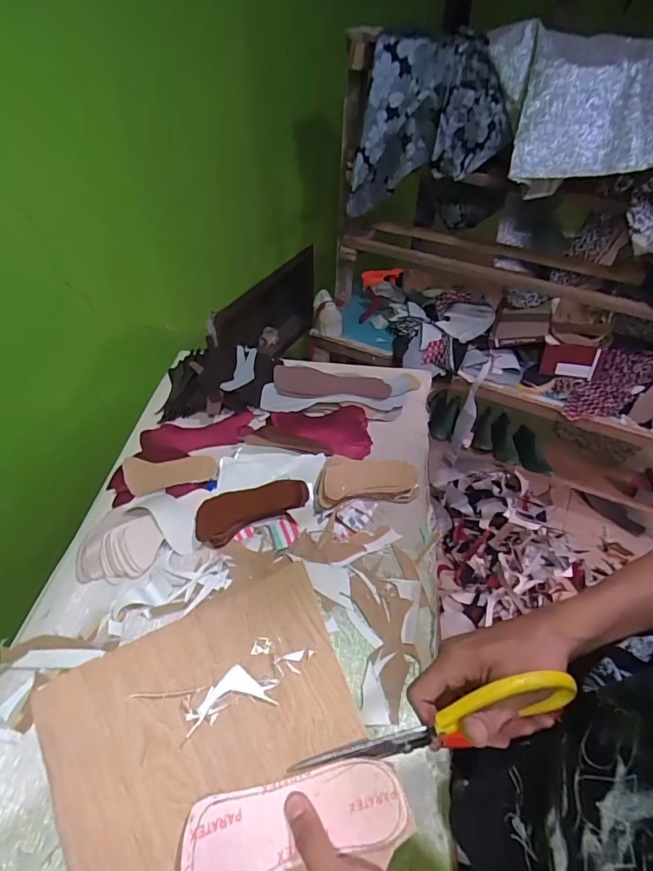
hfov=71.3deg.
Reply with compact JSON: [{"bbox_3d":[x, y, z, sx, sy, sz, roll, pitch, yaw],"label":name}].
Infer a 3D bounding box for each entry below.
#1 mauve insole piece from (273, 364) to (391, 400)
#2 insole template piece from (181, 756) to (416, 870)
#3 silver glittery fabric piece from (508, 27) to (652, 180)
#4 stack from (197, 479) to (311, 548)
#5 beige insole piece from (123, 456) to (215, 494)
[{"bbox_3d":[0.010,-0.113,1.013,0.258,0.014,0.097,9,50,3],"label":"mauve insole piece"},{"bbox_3d":[-0.019,0.266,0.303,0.145,0.037,0.069,-9,45,-14],"label":"insole template piece"},{"bbox_3d":[0.541,-0.608,0.847,0.331,0.196,0.117,8,45,8],"label":"silver glittery fabric piece"},{"bbox_3d":[-0.129,0.125,0.796,0.198,0.040,0.078,-18,48,-18],"label":"stack"},{"bbox_3d":[-0.293,0.073,0.850,0.166,0.010,0.069,-2,68,-4],"label":"beige insole piece"}]

